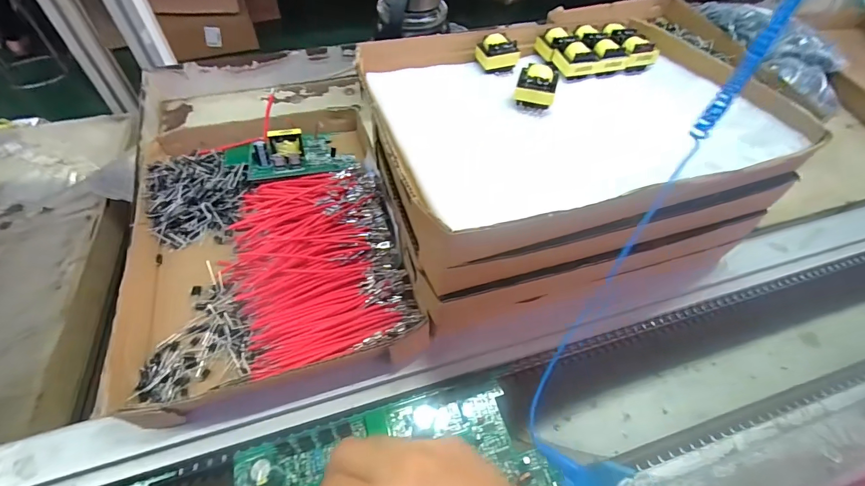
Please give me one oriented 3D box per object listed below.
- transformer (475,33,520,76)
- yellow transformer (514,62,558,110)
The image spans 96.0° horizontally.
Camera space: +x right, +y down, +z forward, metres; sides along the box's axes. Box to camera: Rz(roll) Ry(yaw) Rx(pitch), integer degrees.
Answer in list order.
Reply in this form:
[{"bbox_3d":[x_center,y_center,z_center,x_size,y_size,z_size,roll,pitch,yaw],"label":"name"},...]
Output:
[{"bbox_3d":[0.062,-0.180,0.372,0.035,0.025,0.028,-4,50,-5],"label":"transformer"},{"bbox_3d":[0.088,-0.133,0.330,0.032,0.031,0.027,12,51,8],"label":"yellow transformer"}]

